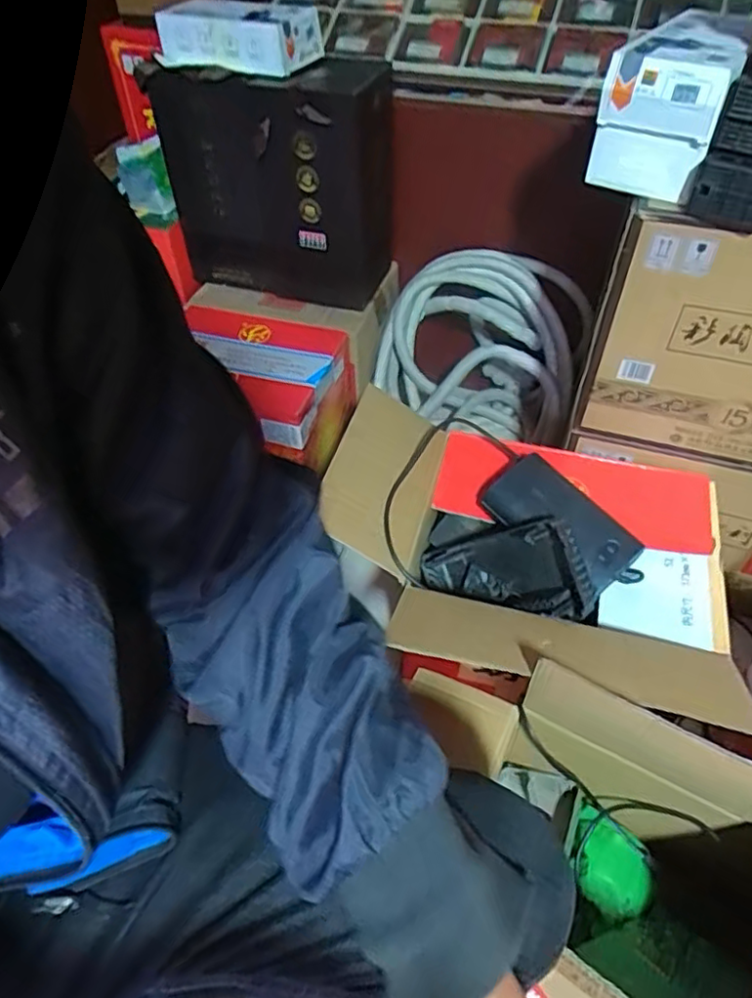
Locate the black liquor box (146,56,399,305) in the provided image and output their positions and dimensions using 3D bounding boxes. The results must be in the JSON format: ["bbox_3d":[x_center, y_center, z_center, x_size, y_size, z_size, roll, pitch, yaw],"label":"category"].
[{"bbox_3d":[-0.154,-0.527,1.072,0.372,0.350,0.147,8,49,8],"label":"black liquor box"}]

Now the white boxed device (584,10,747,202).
[{"bbox_3d":[0.314,-0.426,0.686,0.115,0.128,0.159,20,52,18],"label":"white boxed device"}]

